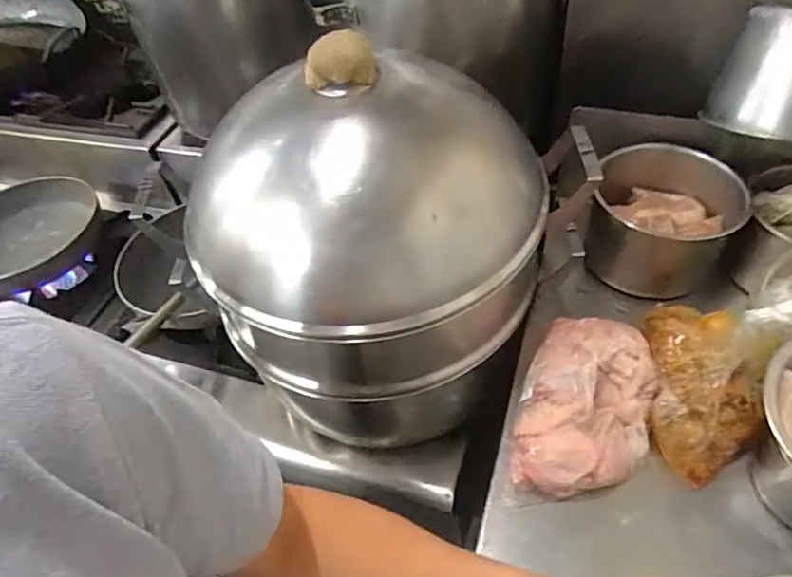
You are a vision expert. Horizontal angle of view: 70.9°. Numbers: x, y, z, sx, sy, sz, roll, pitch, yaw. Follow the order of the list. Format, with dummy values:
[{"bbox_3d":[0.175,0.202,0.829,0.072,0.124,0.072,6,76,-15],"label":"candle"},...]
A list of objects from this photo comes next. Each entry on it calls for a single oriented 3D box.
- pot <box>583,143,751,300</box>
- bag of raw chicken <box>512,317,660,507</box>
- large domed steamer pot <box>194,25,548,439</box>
[{"bbox_3d":[0.330,-0.084,0.703,0.165,0.134,0.171,-3,47,4],"label":"pot"},{"bbox_3d":[0.192,0.119,0.564,0.128,0.069,0.194,12,50,17],"label":"bag of raw chicken"},{"bbox_3d":[-0.028,-0.036,0.652,0.320,0.458,0.324,-3,47,4],"label":"large domed steamer pot"}]

